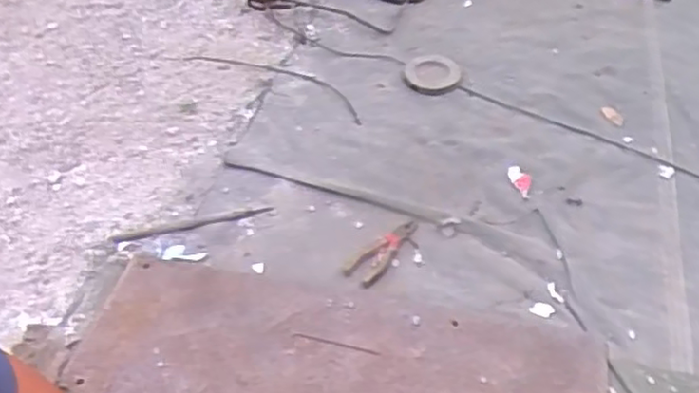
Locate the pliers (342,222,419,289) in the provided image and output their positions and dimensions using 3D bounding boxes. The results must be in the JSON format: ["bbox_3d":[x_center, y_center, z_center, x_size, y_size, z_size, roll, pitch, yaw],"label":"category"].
[{"bbox_3d":[0.058,0.087,1.146,0.061,0.009,0.164,26,52,29],"label":"pliers"}]

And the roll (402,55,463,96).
[{"bbox_3d":[0.183,-0.273,1.522,0.126,0.023,0.127,3,44,9],"label":"roll"}]

